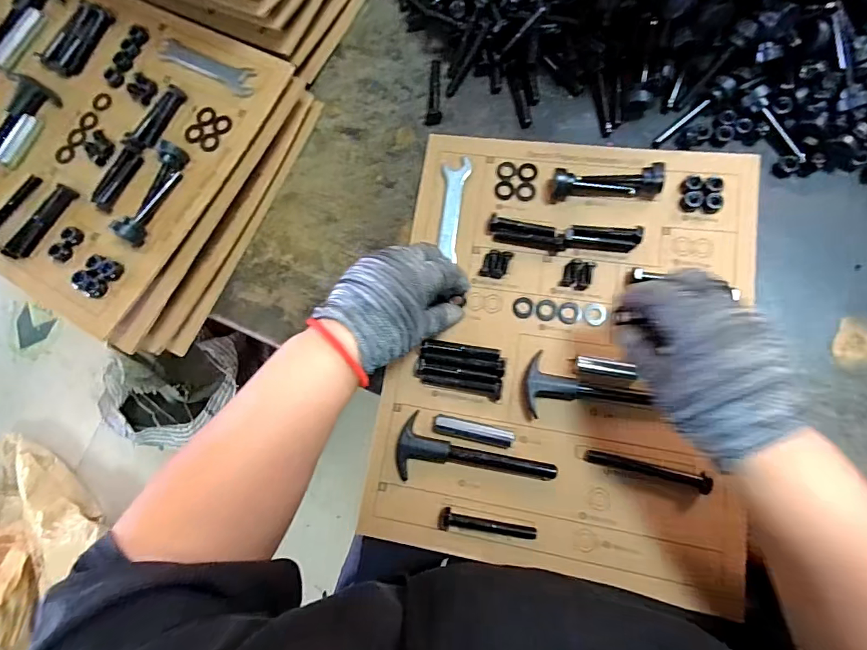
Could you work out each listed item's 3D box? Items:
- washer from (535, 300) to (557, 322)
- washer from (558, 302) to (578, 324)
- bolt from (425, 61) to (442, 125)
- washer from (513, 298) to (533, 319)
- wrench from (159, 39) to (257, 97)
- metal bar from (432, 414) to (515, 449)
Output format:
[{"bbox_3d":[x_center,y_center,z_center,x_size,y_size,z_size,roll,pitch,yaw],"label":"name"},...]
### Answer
[{"bbox_3d":[0.101,-0.013,0.396,0.019,0.004,0.018,-2,79,9],"label":"washer"},{"bbox_3d":[0.121,-0.010,0.394,0.017,0.005,0.020,0,79,9],"label":"washer"},{"bbox_3d":[0.000,-0.243,0.454,0.016,0.012,0.076,-1,79,9],"label":"bolt"},{"bbox_3d":[0.081,-0.015,0.400,0.017,0.004,0.019,9,81,11],"label":"washer"},{"bbox_3d":[-0.219,-0.250,0.429,0.114,0.009,0.027,25,84,13],"label":"wrench"},{"bbox_3d":[0.034,0.091,0.376,0.067,0.018,0.017,10,81,11],"label":"metal bar"}]

